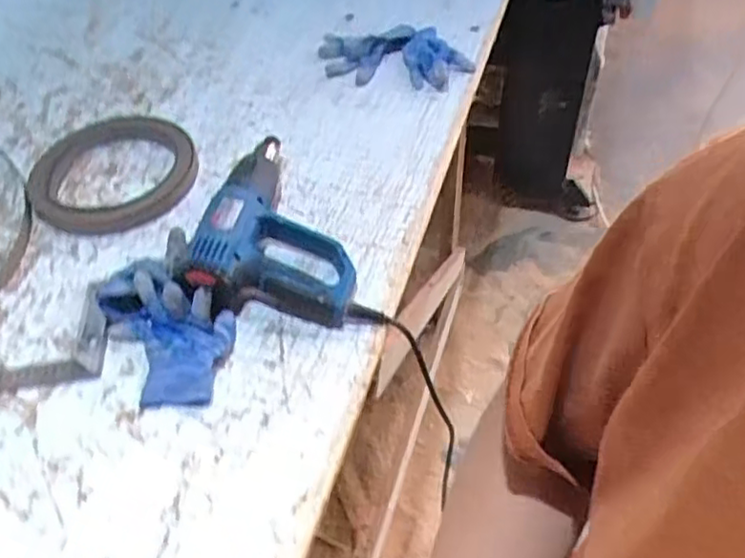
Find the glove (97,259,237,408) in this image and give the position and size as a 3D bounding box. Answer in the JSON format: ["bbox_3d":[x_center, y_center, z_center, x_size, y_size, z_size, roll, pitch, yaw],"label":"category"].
[{"bbox_3d":[-0.208,0.050,0.697,0.116,0.054,0.174,-27,52,-16],"label":"glove"}]

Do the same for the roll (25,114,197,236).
[{"bbox_3d":[-0.341,-0.142,0.879,0.228,0.028,0.206,25,56,25],"label":"roll"}]

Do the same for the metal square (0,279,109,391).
[{"bbox_3d":[-0.430,0.071,0.734,0.290,0.011,0.122,-7,49,0],"label":"metal square"}]

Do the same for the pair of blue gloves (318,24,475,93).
[{"bbox_3d":[0.023,-0.303,0.908,0.227,0.044,0.082,8,51,14],"label":"pair of blue gloves"}]

